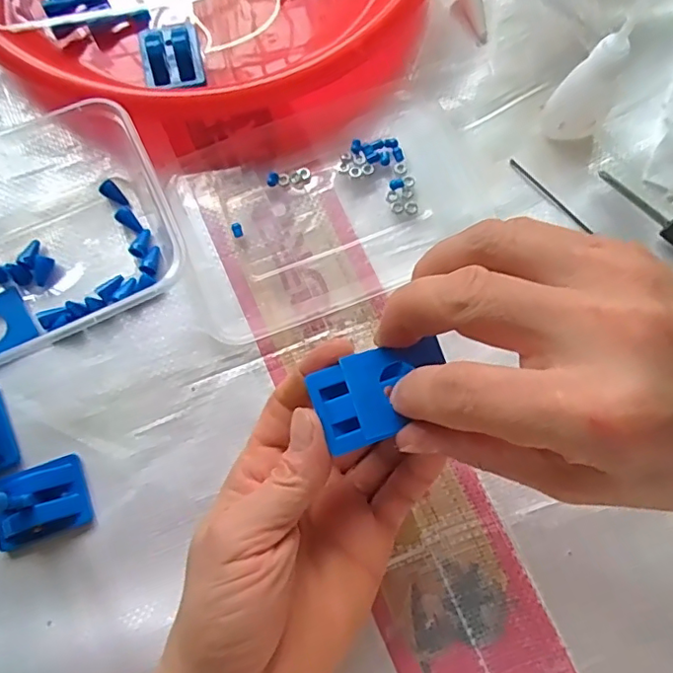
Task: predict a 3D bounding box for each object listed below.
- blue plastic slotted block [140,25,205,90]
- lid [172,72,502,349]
[{"bbox_3d":[-0.097,-0.169,0.337,0.032,0.021,0.043,-9,75,-3],"label":"blue plastic slotted block"},{"bbox_3d":[-0.004,-0.076,0.317,0.166,0.011,0.117,-22,76,-6],"label":"lid"}]

